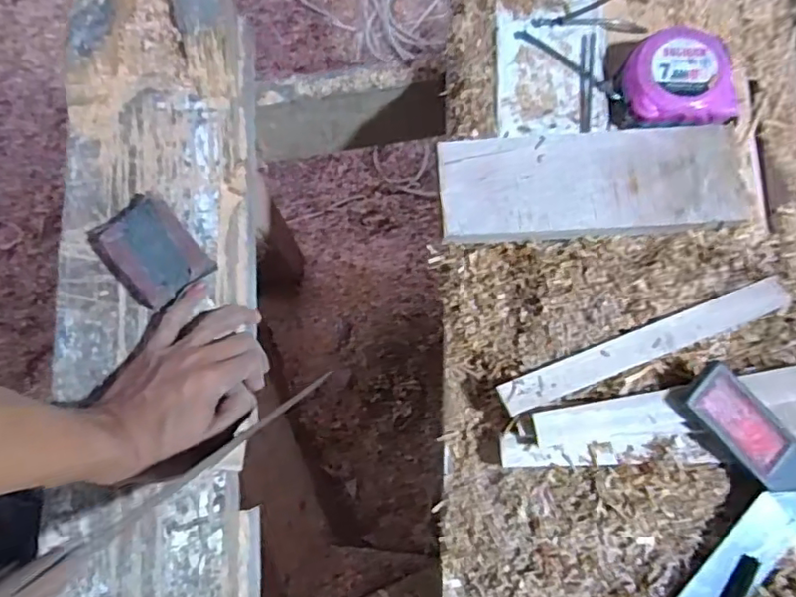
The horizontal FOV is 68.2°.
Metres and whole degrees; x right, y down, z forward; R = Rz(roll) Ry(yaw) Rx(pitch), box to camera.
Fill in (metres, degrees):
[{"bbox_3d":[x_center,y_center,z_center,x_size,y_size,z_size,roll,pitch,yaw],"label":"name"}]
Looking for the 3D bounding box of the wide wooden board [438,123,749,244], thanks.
[{"bbox_3d":[0.146,-0.088,0.449,0.227,0.030,0.079,-4,77,1],"label":"wide wooden board"}]

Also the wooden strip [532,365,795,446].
[{"bbox_3d":[0.208,0.076,0.411,0.227,0.010,0.031,-9,93,-5],"label":"wooden strip"}]

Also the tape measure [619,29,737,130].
[{"bbox_3d":[0.220,-0.170,0.469,0.079,0.034,0.076,0,77,1],"label":"tape measure"}]

